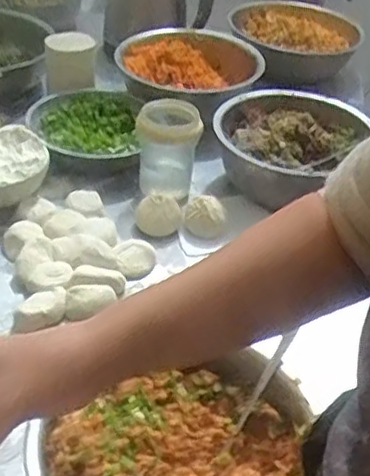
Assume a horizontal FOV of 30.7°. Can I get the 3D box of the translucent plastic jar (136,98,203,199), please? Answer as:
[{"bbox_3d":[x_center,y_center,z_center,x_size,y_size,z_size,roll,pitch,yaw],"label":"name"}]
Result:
[{"bbox_3d":[-0.022,-0.121,0.925,0.085,0.115,0.071,5,39,-1],"label":"translucent plastic jar"}]

